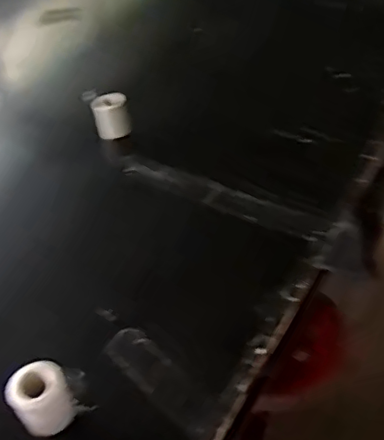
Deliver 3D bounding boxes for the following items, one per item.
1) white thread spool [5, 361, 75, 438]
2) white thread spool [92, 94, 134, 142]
[{"bbox_3d":[-0.158,0.188,0.613,0.057,0.058,0.053,-26,48,-17],"label":"white thread spool"},{"bbox_3d":[-0.132,-0.173,0.966,0.058,0.067,0.048,-11,45,-4],"label":"white thread spool"}]

